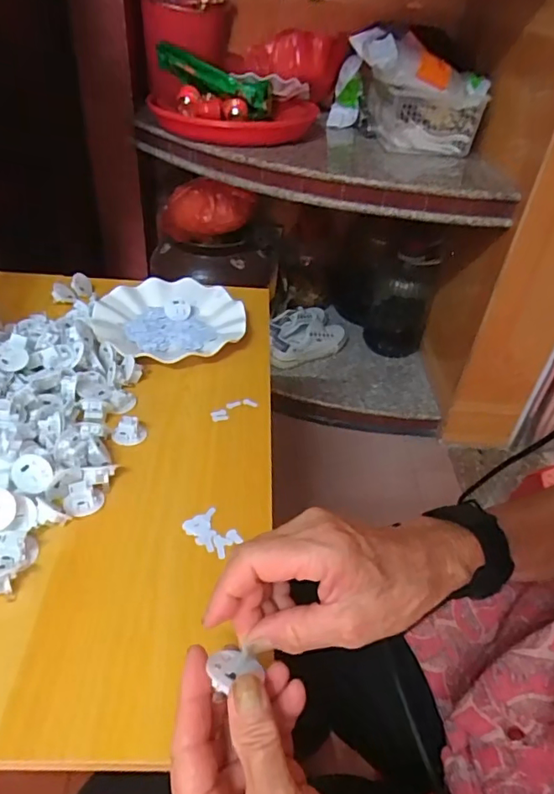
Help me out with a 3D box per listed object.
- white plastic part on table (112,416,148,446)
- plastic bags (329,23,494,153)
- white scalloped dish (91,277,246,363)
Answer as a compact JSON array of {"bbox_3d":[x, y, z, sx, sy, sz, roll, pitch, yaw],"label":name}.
[{"bbox_3d":[-0.144,0.032,0.511,0.032,0.018,0.026,-8,42,-17],"label":"white plastic part on table"},{"bbox_3d":[0.267,-0.633,1.084,0.255,0.180,0.236,-1,40,-9],"label":"plastic bags"},{"bbox_3d":[-0.134,-0.098,0.661,0.178,0.020,0.174,4,40,-3],"label":"white scalloped dish"}]

